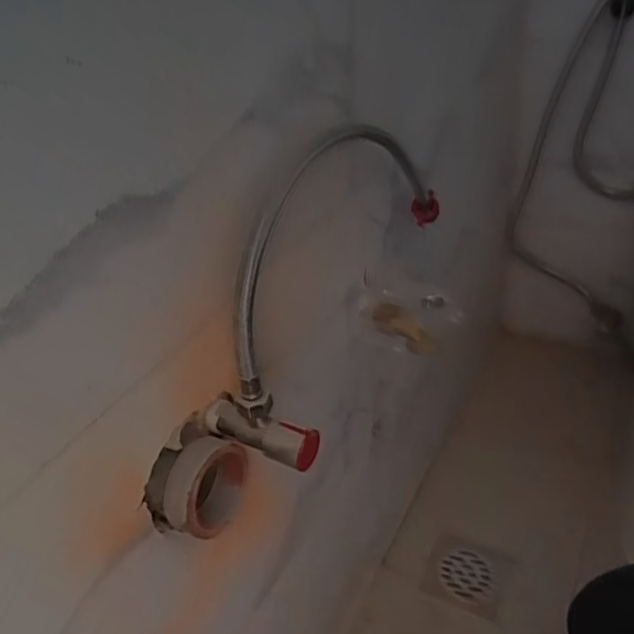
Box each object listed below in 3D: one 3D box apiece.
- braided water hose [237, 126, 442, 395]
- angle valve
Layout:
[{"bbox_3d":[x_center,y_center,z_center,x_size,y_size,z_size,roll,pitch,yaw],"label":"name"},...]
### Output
[{"bbox_3d":[0.029,-0.077,0.491,0.022,0.150,0.342,11,38,24],"label":"braided water hose"},{"bbox_3d":[-0.039,0.066,0.402,0.081,0.041,0.023,17,41,30],"label":"angle valve"}]

